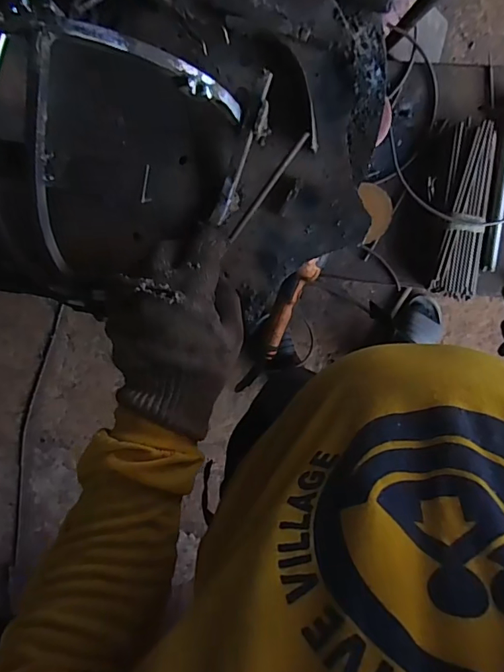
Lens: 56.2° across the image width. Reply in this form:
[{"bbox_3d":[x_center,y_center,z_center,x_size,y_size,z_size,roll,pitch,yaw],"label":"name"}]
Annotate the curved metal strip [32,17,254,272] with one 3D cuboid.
[{"bbox_3d":[-0.084,-0.125,0.359,0.140,0.121,0.160,7,97,6],"label":"curved metal strip"}]

